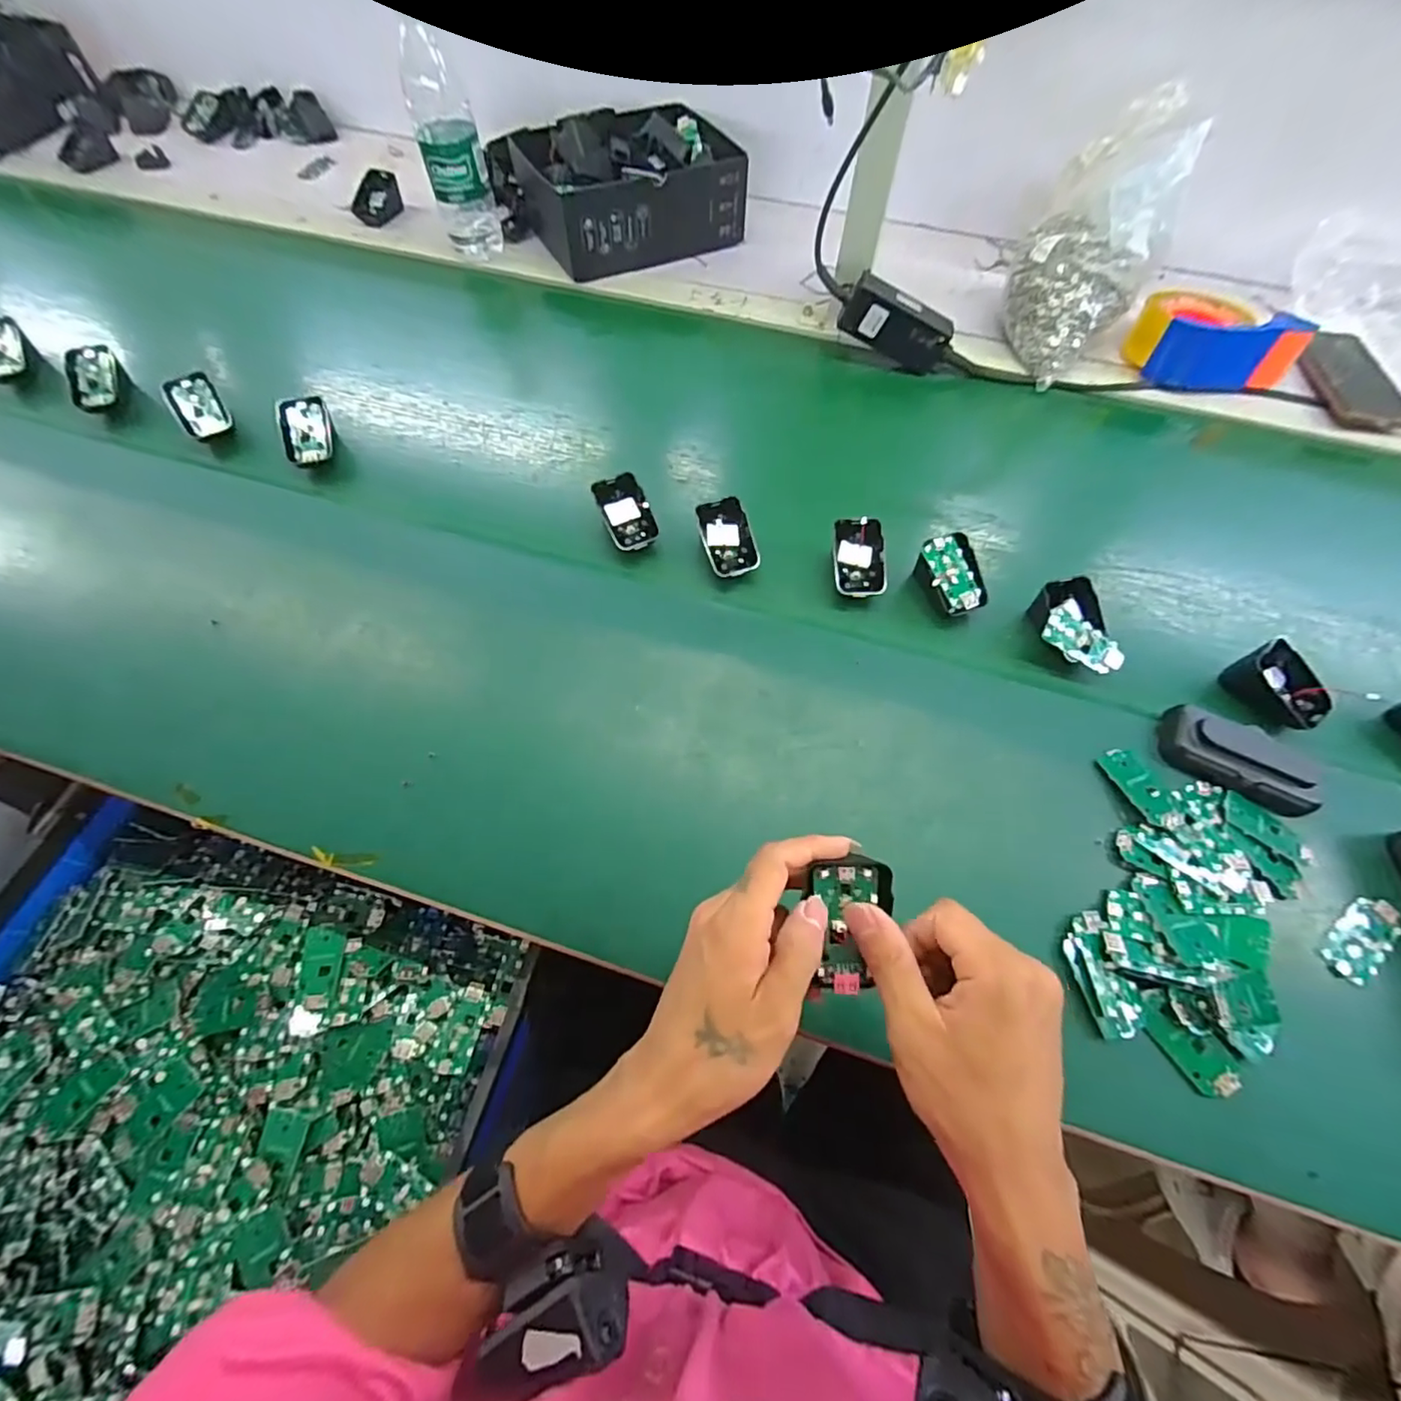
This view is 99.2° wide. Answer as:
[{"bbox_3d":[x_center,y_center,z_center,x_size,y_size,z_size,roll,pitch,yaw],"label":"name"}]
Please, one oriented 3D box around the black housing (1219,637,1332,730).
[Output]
[{"bbox_3d":[0.465,-0.009,0.477,0.055,0.034,0.067,-27,67,-14],"label":"black housing"}]

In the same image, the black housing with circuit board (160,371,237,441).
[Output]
[{"bbox_3d":[-0.497,-0.292,0.592,0.042,0.013,0.066,-33,97,-27],"label":"black housing with circuit board"}]

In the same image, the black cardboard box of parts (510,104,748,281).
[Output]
[{"bbox_3d":[-0.084,-0.648,0.752,0.251,0.091,0.187,-24,66,-13],"label":"black cardboard box of parts"}]

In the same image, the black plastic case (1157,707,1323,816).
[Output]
[{"bbox_3d":[0.406,0.044,0.445,0.101,0.034,0.054,17,64,8],"label":"black plastic case"}]

